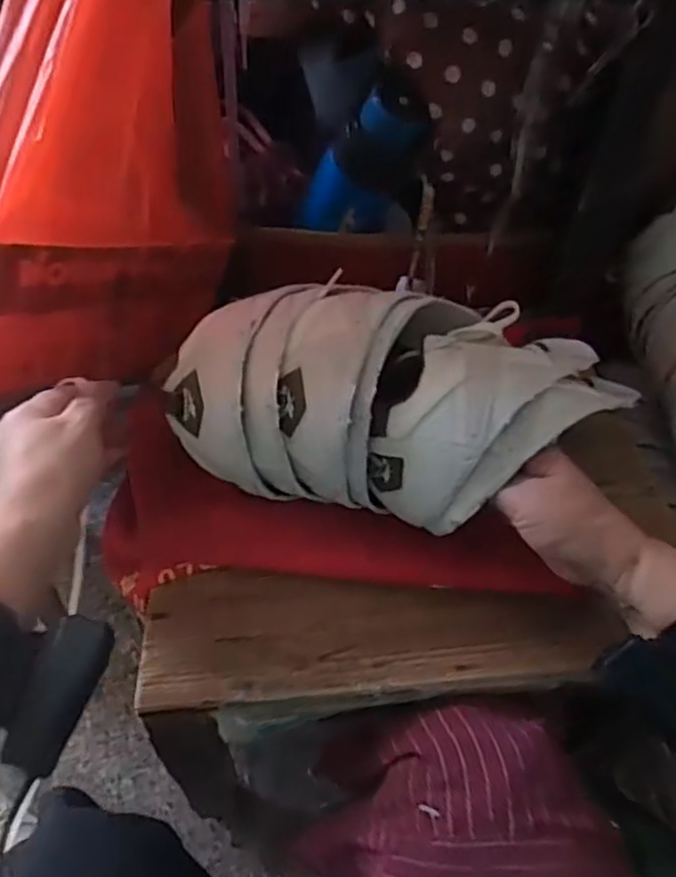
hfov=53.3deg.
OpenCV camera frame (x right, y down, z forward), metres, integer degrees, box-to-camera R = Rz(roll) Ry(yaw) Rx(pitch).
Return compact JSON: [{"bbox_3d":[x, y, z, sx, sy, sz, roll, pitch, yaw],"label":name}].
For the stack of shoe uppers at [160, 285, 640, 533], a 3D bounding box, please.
[{"bbox_3d":[0.033,-0.032,0.467,0.279,0.109,0.139,16,54,8],"label":"stack of shoe uppers"}]

